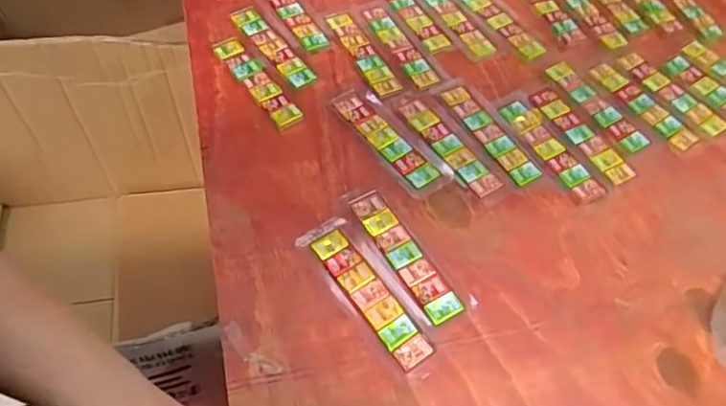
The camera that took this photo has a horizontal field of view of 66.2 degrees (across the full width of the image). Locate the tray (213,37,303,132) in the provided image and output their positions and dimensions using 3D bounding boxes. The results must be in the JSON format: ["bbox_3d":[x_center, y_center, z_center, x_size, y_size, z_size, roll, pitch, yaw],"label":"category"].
[{"bbox_3d":[-0.099,-0.113,0.517,0.025,0.009,0.120,-32,65,-23],"label":"tray"}]

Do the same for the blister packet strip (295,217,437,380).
[{"bbox_3d":[0.005,0.067,0.410,0.036,0.008,0.135,-33,65,-23],"label":"blister packet strip"}]

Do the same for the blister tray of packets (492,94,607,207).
[{"bbox_3d":[0.164,-0.052,0.498,0.032,0.004,0.127,-22,61,-18],"label":"blister tray of packets"}]

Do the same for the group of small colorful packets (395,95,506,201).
[{"bbox_3d":[0.074,-0.052,0.490,0.029,0.004,0.123,-29,64,-21],"label":"group of small colorful packets"}]

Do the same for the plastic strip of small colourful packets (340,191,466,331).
[{"bbox_3d":[0.028,0.039,0.430,0.033,0.005,0.124,-27,63,-20],"label":"plastic strip of small colourful packets"}]

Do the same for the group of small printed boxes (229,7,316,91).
[{"bbox_3d":[-0.089,-0.154,0.546,0.026,0.005,0.121,-31,64,-22],"label":"group of small printed boxes"}]

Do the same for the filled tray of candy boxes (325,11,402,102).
[{"bbox_3d":[0.001,-0.149,0.547,0.028,0.015,0.117,-20,61,-17],"label":"filled tray of candy boxes"}]

